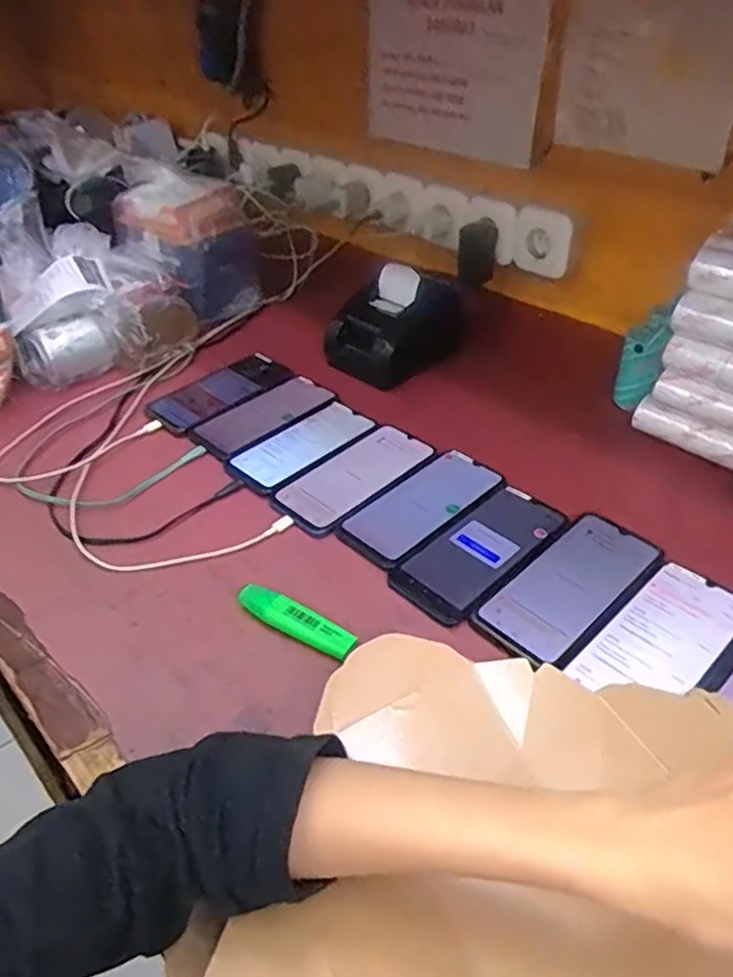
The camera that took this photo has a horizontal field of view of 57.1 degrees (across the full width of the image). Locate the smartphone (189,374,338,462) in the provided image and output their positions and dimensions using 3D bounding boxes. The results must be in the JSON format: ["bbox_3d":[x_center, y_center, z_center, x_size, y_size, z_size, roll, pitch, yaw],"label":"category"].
[{"bbox_3d":[-0.118,-0.086,0.766,0.161,0.009,0.082,-32,48,-31],"label":"smartphone"}]

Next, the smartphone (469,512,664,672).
[{"bbox_3d":[0.169,0.080,0.551,0.166,0.012,0.079,-32,48,-31],"label":"smartphone"}]

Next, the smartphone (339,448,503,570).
[{"bbox_3d":[0.056,0.011,0.635,0.170,0.005,0.077,-33,48,-32],"label":"smartphone"}]

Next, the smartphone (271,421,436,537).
[{"bbox_3d":[-0.008,-0.018,0.668,0.169,0.014,0.076,-32,47,-31],"label":"smartphone"}]

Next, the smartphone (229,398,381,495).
[{"bbox_3d":[-0.065,-0.050,0.719,0.164,0.006,0.083,-33,48,-32],"label":"smartphone"}]

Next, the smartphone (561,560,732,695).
[{"bbox_3d":[0.224,0.111,0.508,0.153,0.004,0.074,-32,47,-31],"label":"smartphone"}]

